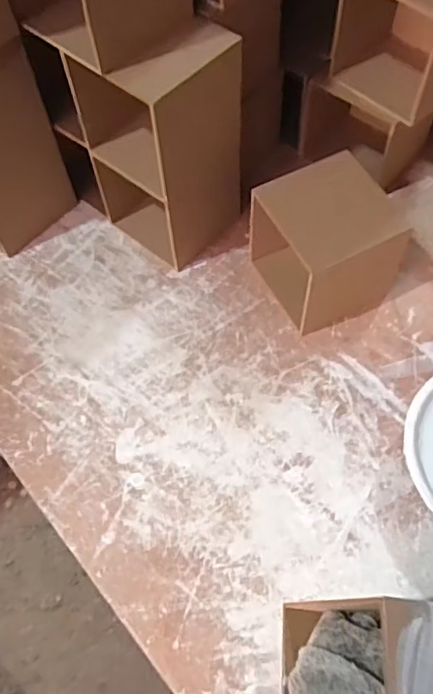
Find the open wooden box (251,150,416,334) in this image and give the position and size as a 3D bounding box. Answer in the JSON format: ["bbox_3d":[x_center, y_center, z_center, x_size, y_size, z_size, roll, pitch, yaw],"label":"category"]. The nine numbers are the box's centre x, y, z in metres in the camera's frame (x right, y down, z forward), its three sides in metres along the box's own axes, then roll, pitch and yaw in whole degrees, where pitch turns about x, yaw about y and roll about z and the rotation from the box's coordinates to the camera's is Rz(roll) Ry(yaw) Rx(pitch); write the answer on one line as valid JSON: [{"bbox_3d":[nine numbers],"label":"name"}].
[{"bbox_3d":[0.109,-0.099,0.558,0.111,0.112,0.117,-25,63,-10],"label":"open wooden box"}]

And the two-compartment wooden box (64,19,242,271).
[{"bbox_3d":[-0.050,-0.199,0.557,0.114,0.218,0.110,37,70,21],"label":"two-compartment wooden box"}]

